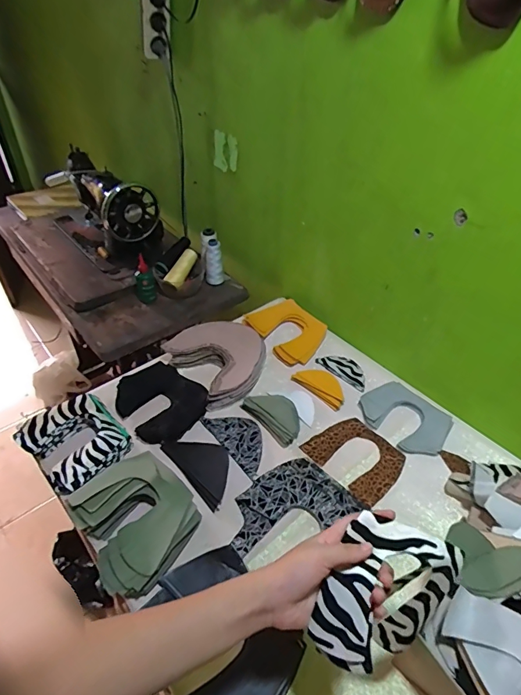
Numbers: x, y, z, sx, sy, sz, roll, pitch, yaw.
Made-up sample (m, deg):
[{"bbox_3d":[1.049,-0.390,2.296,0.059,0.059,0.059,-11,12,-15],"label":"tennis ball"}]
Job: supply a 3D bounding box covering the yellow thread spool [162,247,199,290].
[{"bbox_3d":[-0.188,-0.192,1.043,0.035,0.034,0.115,18,62,18],"label":"yellow thread spool"}]

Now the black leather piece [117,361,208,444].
[{"bbox_3d":[-0.182,0.095,0.796,0.138,0.026,0.167,-31,51,-31],"label":"black leather piece"}]

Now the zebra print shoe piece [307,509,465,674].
[{"bbox_3d":[0.113,0.236,0.415,0.149,0.103,0.090,-27,49,-29],"label":"zebra print shoe piece"}]

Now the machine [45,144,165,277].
[{"bbox_3d":[-0.421,-0.363,1.152,0.163,0.229,0.424,-31,51,-31],"label":"machine"}]

